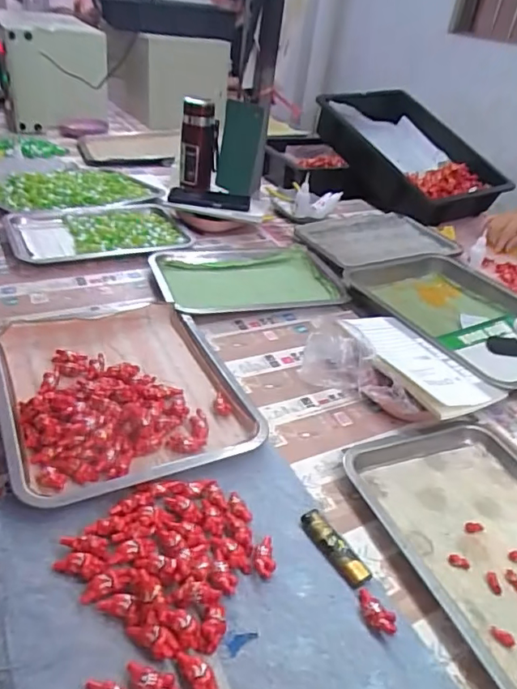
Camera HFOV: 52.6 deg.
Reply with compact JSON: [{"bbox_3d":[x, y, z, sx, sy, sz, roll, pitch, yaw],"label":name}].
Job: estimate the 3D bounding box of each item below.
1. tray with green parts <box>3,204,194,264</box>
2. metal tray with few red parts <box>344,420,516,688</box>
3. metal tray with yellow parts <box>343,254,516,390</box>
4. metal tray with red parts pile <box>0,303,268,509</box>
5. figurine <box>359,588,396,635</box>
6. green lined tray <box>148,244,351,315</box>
[{"bbox_3d":[-0.303,-0.212,0.997,0.317,0.031,0.218,-8,37,-21],"label":"tray with green parts"},{"bbox_3d":[0.249,0.195,0.506,0.225,0.027,0.315,-12,38,-21],"label":"metal tray with few red parts"},{"bbox_3d":[0.343,-0.053,0.865,0.280,0.037,0.374,-14,38,-24],"label":"metal tray with yellow parts"},{"bbox_3d":[-0.164,0.045,0.623,0.264,0.041,0.306,-14,39,-24],"label":"metal tray with red parts pile"},{"bbox_3d":[0.097,0.222,0.434,0.017,0.014,0.039,-17,40,-28],"label":"figurine"},{"bbox_3d":[-0.018,-0.113,0.911,0.305,0.036,0.221,-10,37,-19],"label":"green lined tray"}]

